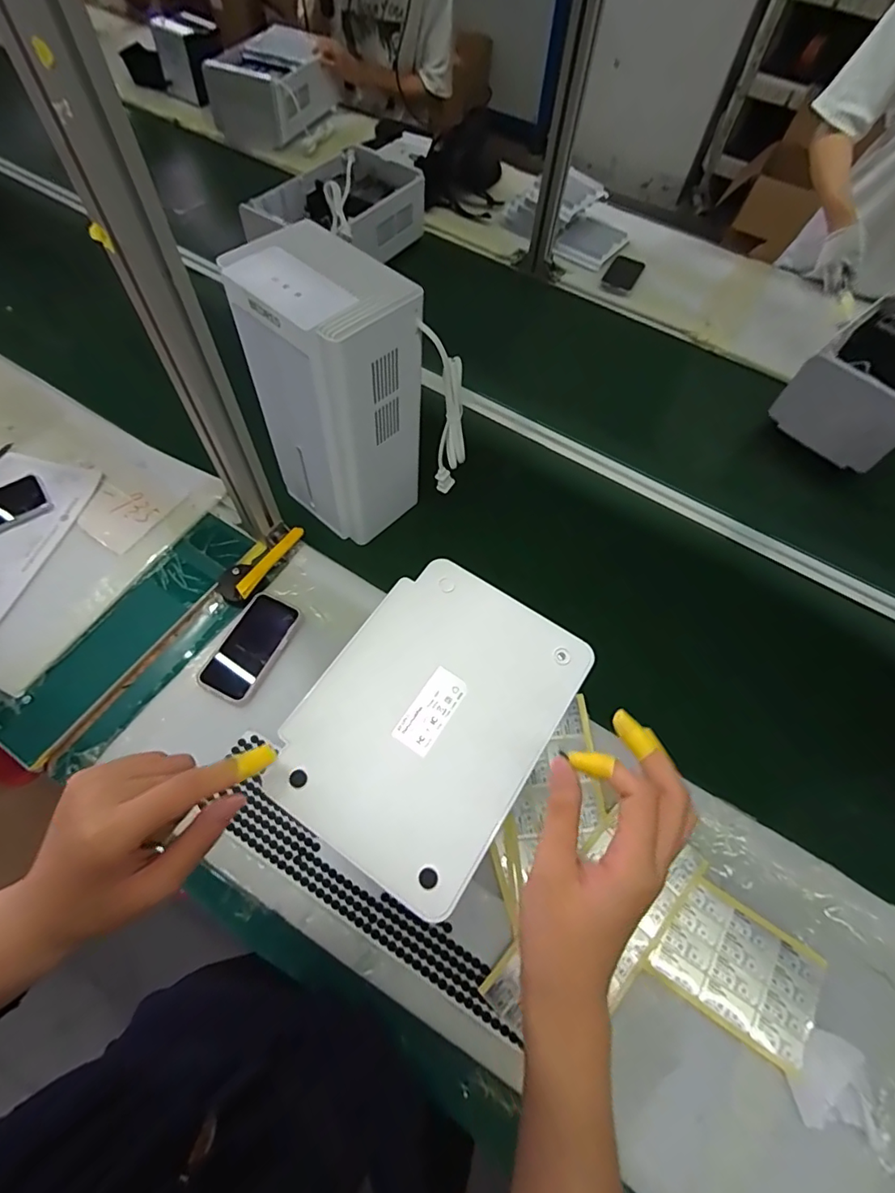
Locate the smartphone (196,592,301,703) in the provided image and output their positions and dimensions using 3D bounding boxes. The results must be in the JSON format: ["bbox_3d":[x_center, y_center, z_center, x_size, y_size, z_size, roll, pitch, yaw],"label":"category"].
[{"bbox_3d":[-0.269,0.066,0.698,0.074,0.013,0.148,27,65,11],"label":"smartphone"}]

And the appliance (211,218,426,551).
[{"bbox_3d":[-0.147,-0.260,0.679,0.182,0.326,0.141,41,68,17],"label":"appliance"}]

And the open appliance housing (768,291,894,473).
[{"bbox_3d":[0.784,-0.398,0.923,0.340,0.127,0.189,-38,70,-19],"label":"open appliance housing"}]

